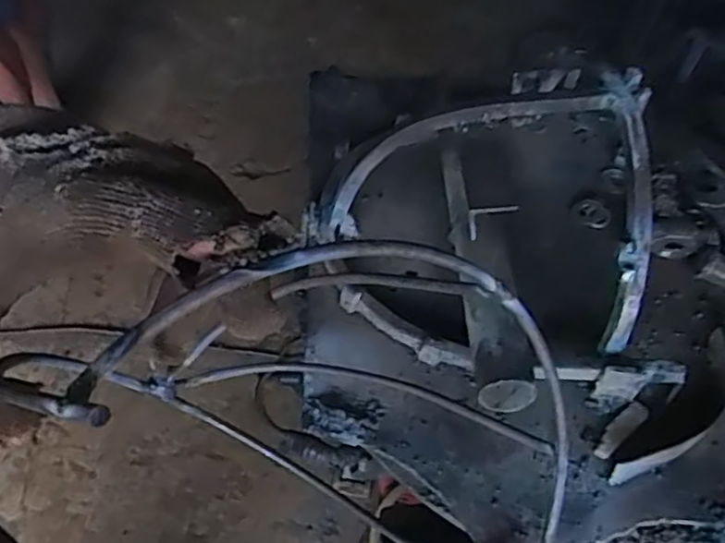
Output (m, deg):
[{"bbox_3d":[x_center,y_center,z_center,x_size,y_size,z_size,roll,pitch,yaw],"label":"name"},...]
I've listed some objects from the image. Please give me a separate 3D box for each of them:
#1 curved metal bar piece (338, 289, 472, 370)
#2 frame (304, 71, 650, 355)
[{"bbox_3d":[0.025,0.037,0.418,0.089,0.021,0.016,25,54,17],"label":"curved metal bar piece"},{"bbox_3d":[0.085,-0.053,0.436,0.214,0.122,0.140,27,58,16],"label":"frame"}]

